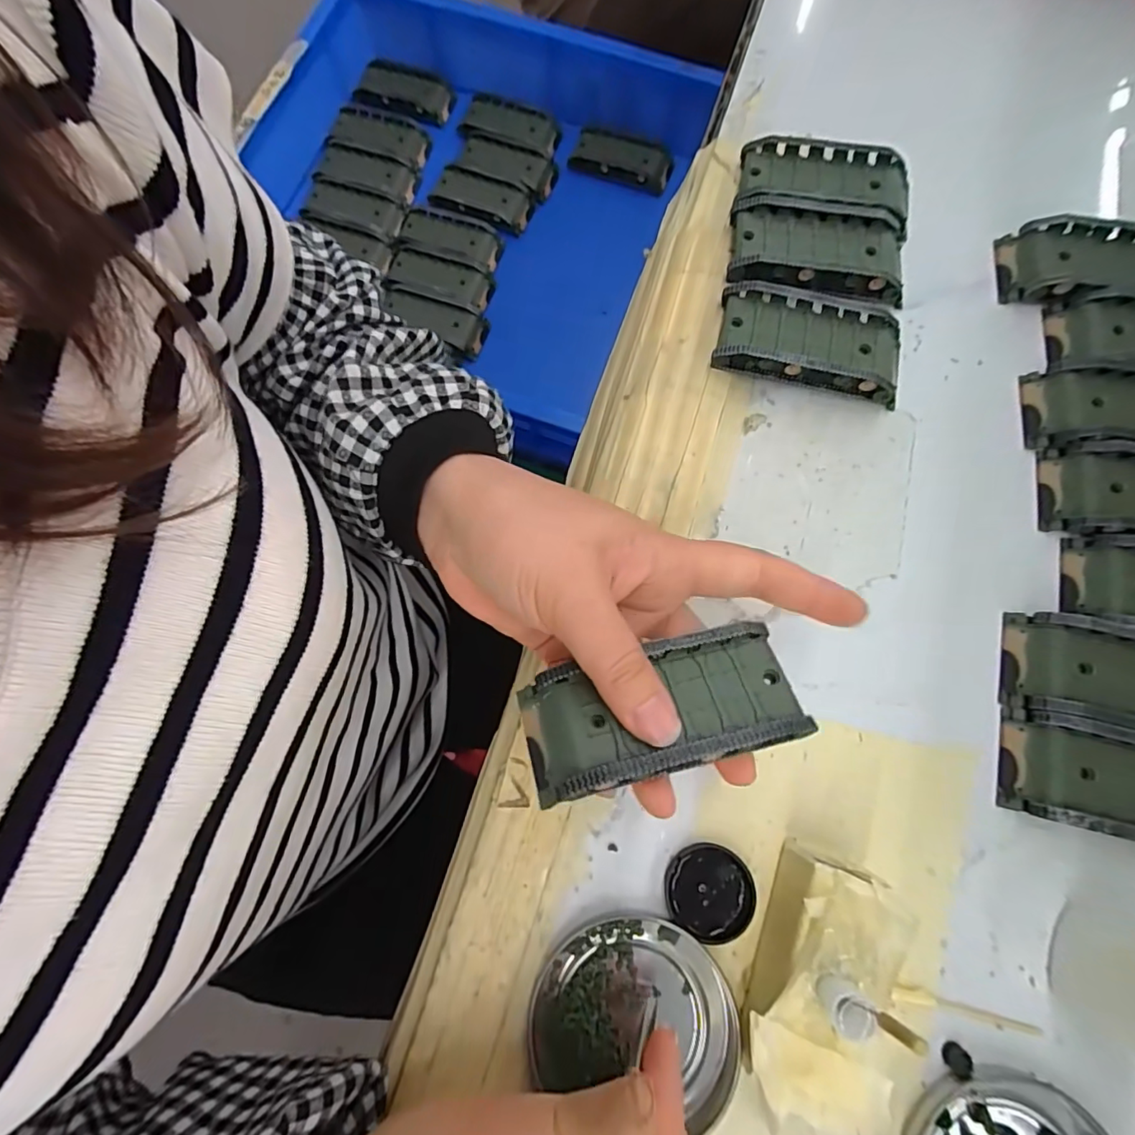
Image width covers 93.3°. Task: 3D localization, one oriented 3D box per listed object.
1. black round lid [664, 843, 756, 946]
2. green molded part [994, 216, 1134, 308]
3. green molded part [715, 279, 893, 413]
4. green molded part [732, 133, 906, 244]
[{"bbox_3d":[0.059,0.134,0.221,0.035,0.007,0.034,0,76,1],"label":"black round lid"},{"bbox_3d":[0.285,-0.160,0.286,0.097,0.020,0.044,7,76,2],"label":"green molded part"},{"bbox_3d":[0.124,-0.115,0.274,0.092,0.023,0.044,13,77,4],"label":"green molded part"},{"bbox_3d":[0.144,-0.214,0.299,0.092,0.017,0.044,12,77,4],"label":"green molded part"}]

